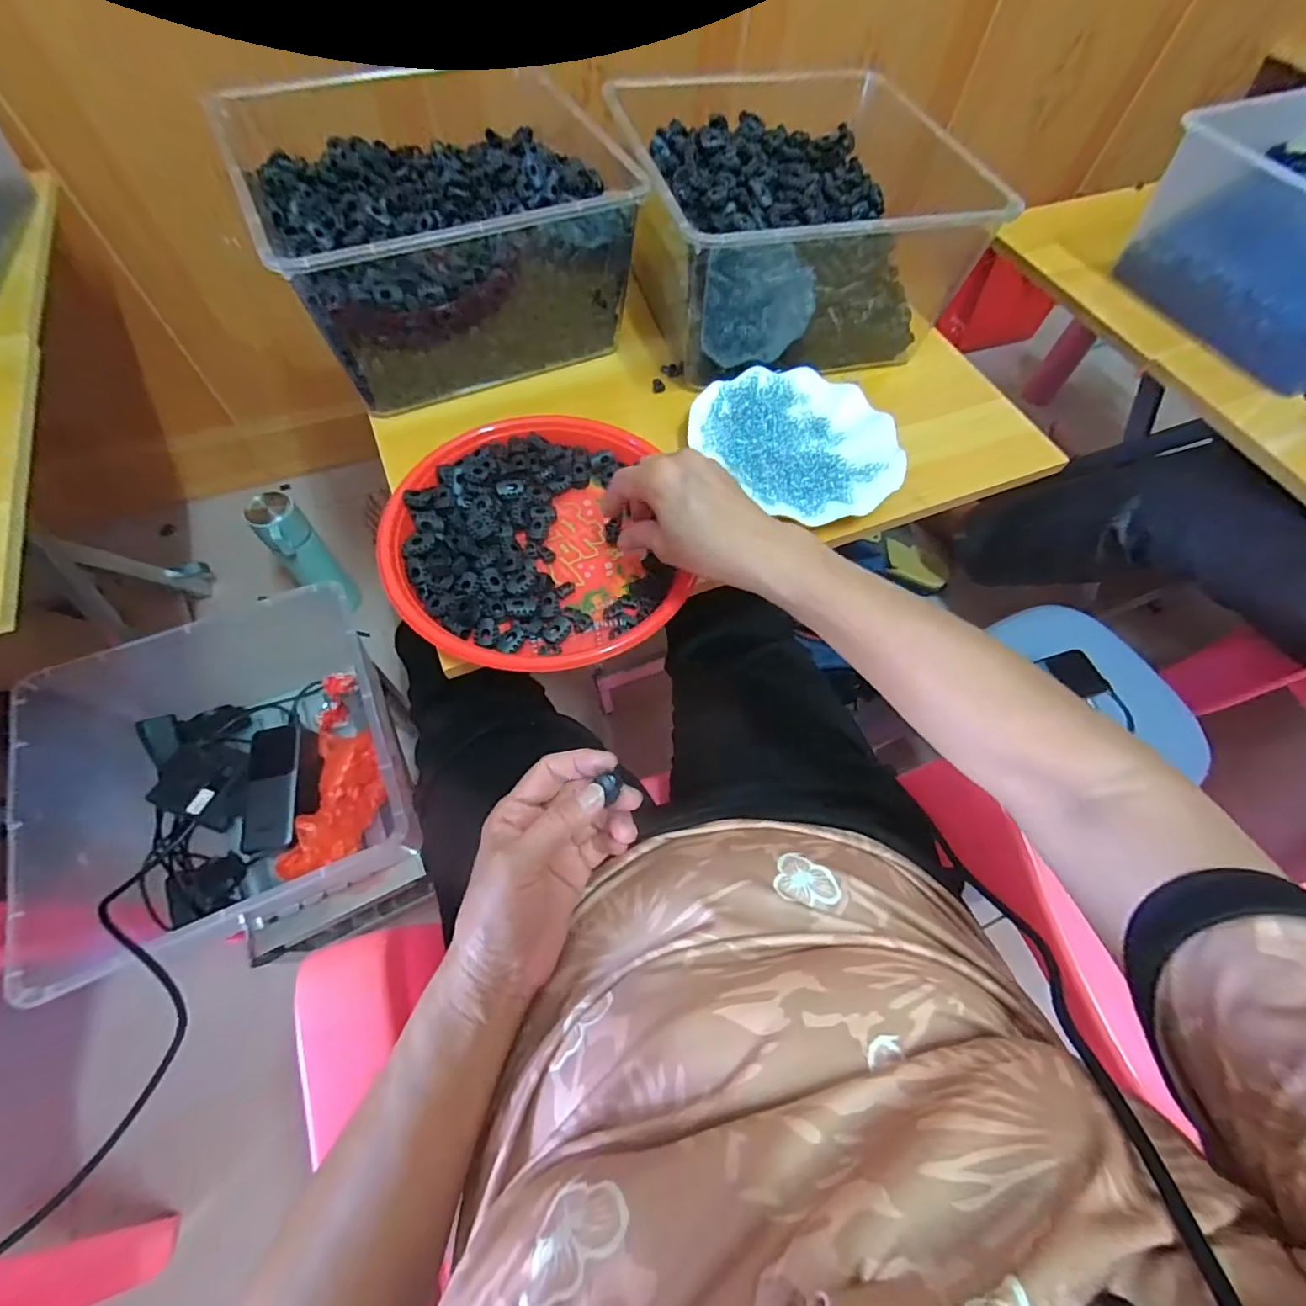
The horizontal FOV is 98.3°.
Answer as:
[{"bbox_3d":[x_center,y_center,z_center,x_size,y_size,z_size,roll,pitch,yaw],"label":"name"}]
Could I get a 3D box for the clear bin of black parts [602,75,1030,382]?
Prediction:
[{"bbox_3d":[0.134,-0.416,0.552,0.300,0.128,0.259,-12,64,-10],"label":"clear bin of black parts"}]

